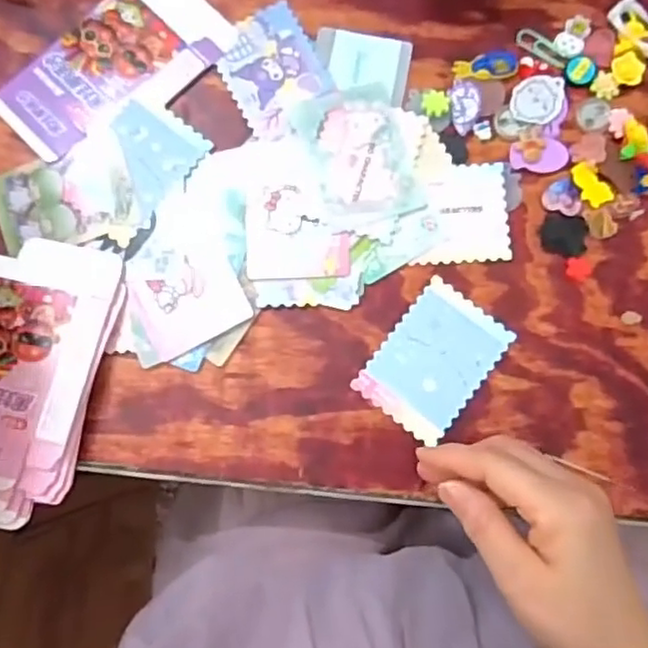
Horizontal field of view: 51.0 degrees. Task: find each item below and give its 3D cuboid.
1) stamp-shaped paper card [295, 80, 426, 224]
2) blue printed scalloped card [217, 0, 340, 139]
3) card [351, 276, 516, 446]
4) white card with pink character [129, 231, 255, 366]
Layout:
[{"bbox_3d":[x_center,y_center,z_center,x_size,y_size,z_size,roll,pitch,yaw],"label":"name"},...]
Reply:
[{"bbox_3d":[0.022,-0.108,0.429,0.063,0.006,0.089,-17,83,-1],"label":"stamp-shaped paper card"},{"bbox_3d":[-0.032,-0.165,0.443,0.062,0.004,0.084,-27,80,-4],"label":"blue printed scalloped card"},{"bbox_3d":[0.067,0.022,0.417,0.062,0.004,0.086,38,84,8],"label":"card"},{"bbox_3d":[-0.084,-0.021,0.416,0.063,0.004,0.069,-25,84,-2],"label":"white card with pink character"}]

